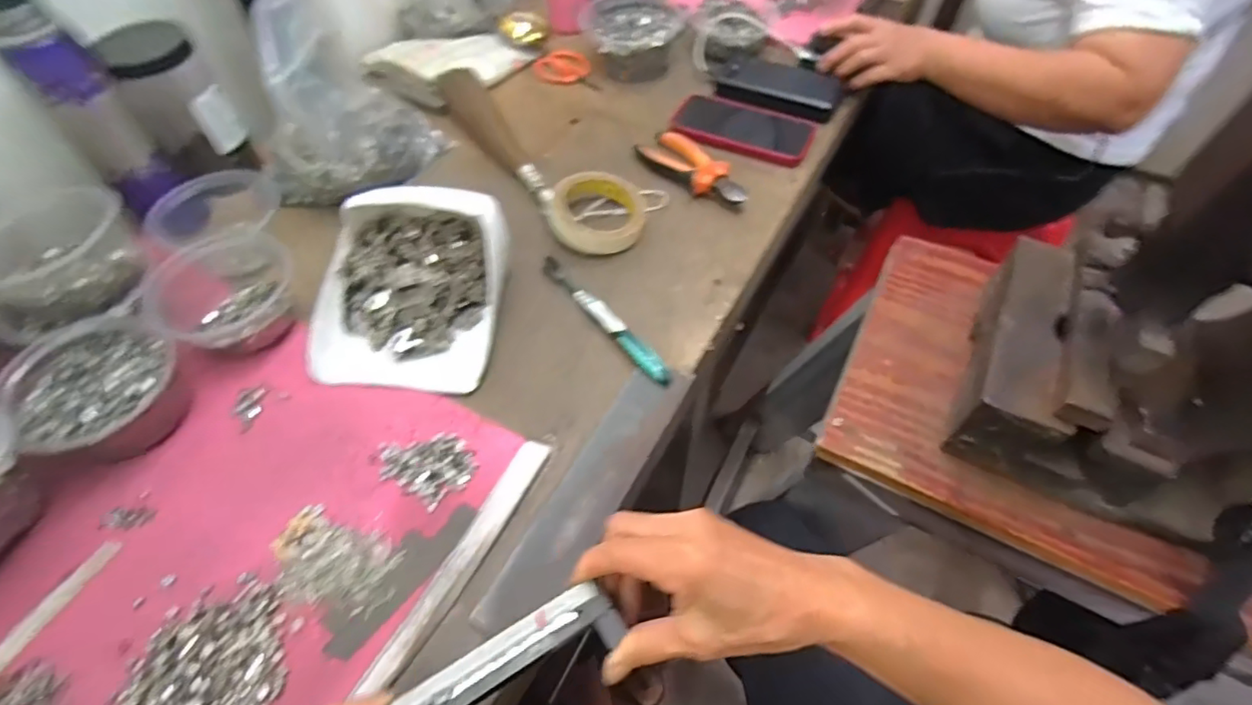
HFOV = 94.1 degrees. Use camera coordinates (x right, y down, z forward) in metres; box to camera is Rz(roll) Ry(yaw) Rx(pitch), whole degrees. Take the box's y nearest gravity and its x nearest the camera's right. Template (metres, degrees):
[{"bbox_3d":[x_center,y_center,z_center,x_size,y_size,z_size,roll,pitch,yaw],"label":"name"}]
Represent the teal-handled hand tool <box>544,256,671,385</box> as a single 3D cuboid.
[{"bbox_3d":[-0.021,-0.034,0.532,0.017,0.019,0.173,-33,65,-22],"label":"teal-handled hand tool"}]

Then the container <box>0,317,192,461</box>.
[{"bbox_3d":[-0.409,0.028,0.459,0.114,0.056,0.106,-1,54,1],"label":"container"}]

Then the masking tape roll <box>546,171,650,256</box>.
[{"bbox_3d":[-0.029,-0.144,0.600,0.096,0.032,0.091,2,57,-3],"label":"masking tape roll"}]

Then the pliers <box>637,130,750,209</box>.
[{"bbox_3d":[0.076,-0.209,0.652,0.049,0.026,0.142,-39,67,-25],"label":"pliers"}]

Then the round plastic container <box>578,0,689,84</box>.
[{"bbox_3d":[0.010,-0.440,0.805,0.126,0.058,0.135,-1,54,1],"label":"round plastic container"}]

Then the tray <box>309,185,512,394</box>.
[{"bbox_3d":[-0.189,-0.064,0.510,0.157,0.071,0.172,3,56,0],"label":"tray"}]

